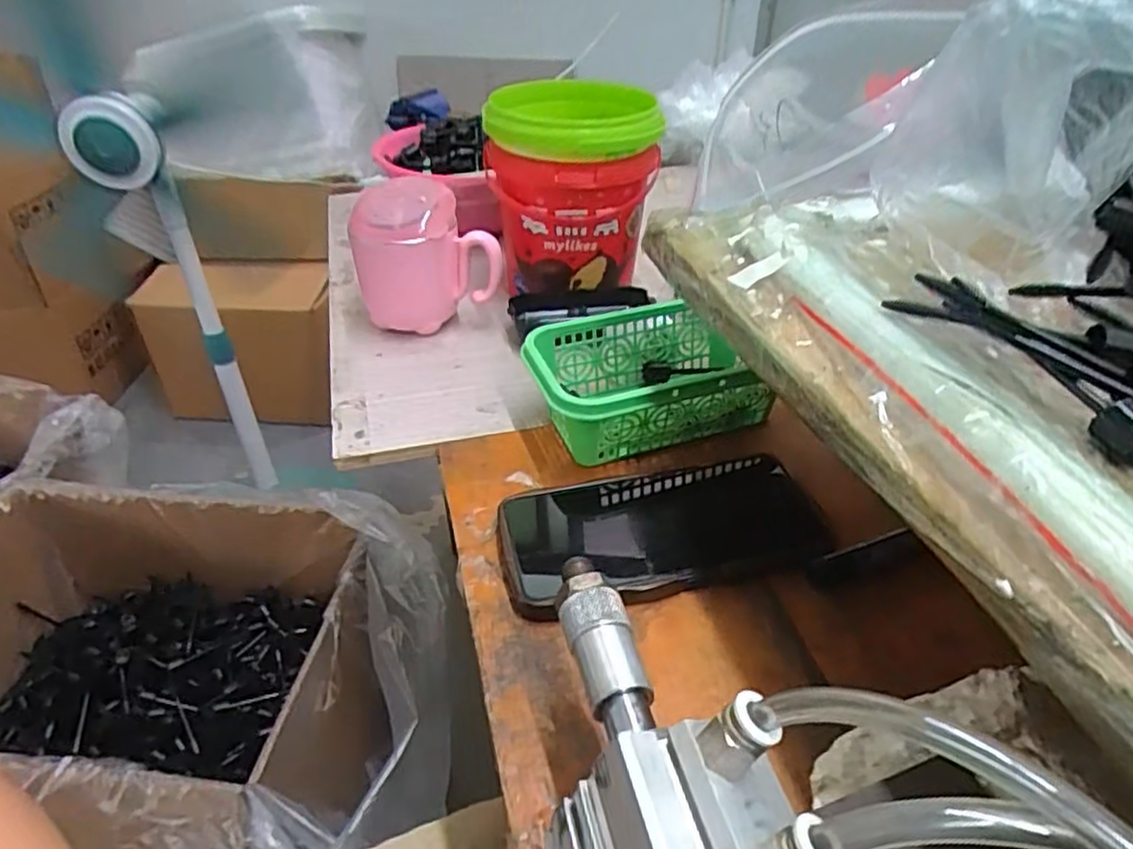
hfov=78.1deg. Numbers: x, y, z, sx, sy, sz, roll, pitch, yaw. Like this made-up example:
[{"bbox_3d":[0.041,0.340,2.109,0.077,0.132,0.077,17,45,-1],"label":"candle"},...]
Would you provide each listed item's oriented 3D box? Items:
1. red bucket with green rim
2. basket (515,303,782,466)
[{"bbox_3d":[0.001,-0.180,0.569,0.125,0.154,0.129,-6,38,-9],"label":"red bucket with green rim"},{"bbox_3d":[0.051,-0.025,0.442,0.153,0.060,0.091,-14,40,-18],"label":"basket"}]

